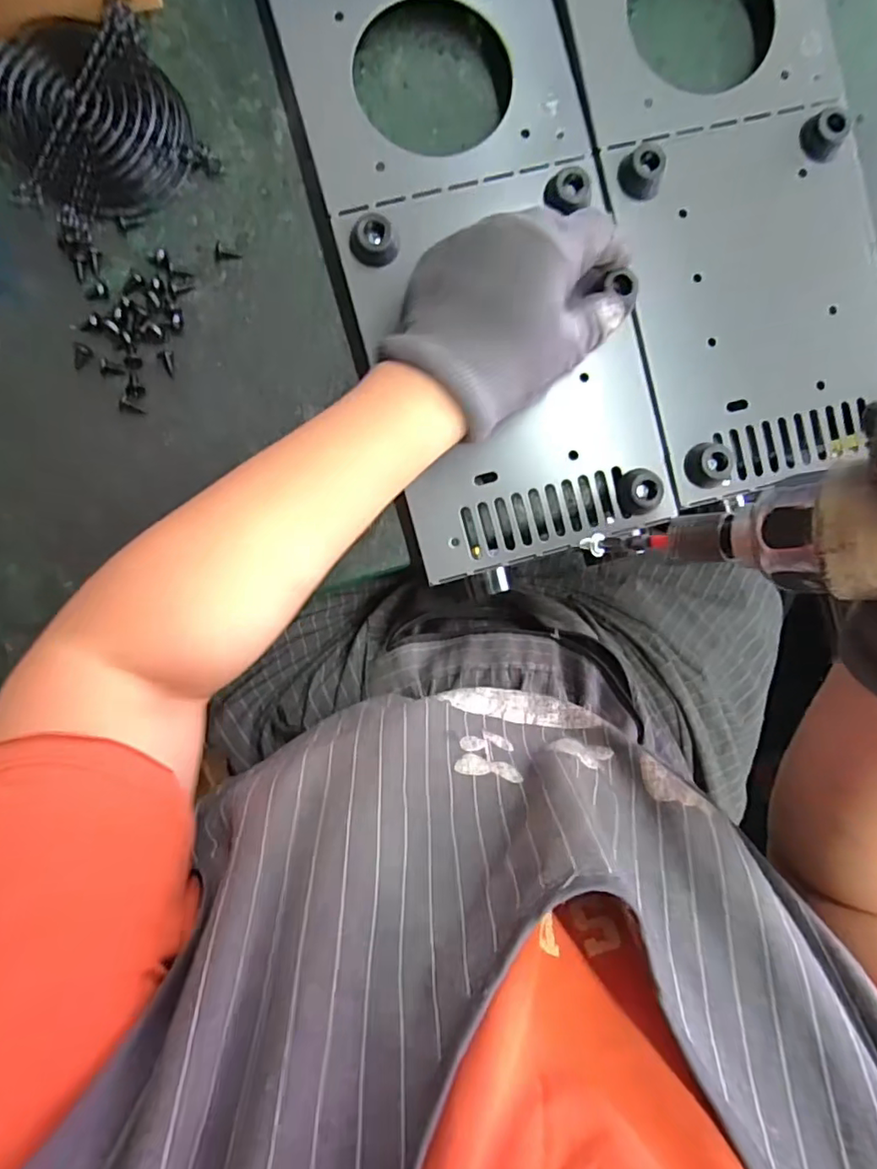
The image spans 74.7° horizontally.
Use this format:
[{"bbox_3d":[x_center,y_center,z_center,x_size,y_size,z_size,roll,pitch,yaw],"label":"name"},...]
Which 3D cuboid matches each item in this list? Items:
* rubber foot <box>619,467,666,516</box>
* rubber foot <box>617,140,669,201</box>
[{"bbox_3d":[0.115,-0.053,0.324,0.025,0.014,0.025,0,92,-3],"label":"rubber foot"},{"bbox_3d":[0.116,-0.231,0.319,0.026,0.014,0.024,0,92,-3],"label":"rubber foot"}]

